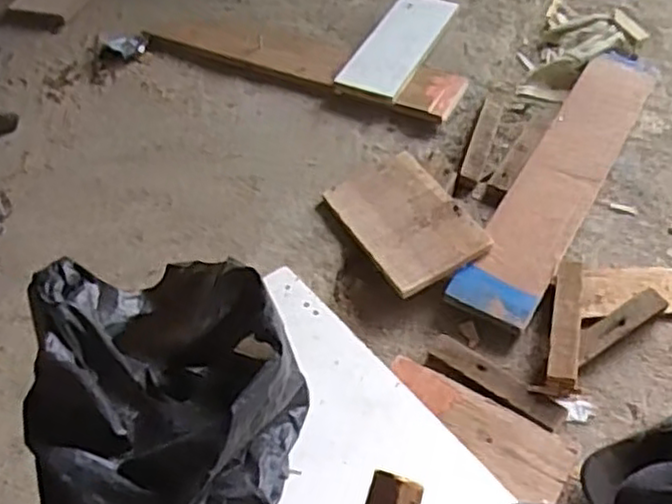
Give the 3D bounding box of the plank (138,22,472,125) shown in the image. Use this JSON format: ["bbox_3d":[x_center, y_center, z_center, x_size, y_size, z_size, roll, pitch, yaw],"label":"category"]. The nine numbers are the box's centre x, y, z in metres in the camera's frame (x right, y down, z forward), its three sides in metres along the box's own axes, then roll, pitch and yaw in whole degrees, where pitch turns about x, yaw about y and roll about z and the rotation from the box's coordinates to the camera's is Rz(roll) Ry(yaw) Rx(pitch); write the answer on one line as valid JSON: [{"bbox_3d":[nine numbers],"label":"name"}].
[{"bbox_3d":[-0.060,-0.321,1.184,0.550,0.035,0.108,21,58,19],"label":"plank"}]

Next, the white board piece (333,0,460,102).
[{"bbox_3d":[0.102,-0.342,1.161,0.112,0.010,0.260,18,55,23],"label":"white board piece"}]

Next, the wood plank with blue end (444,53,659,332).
[{"bbox_3d":[0.334,-0.122,1.019,0.103,0.027,0.563,25,59,21],"label":"wood plank with blue end"}]

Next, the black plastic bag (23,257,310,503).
[{"bbox_3d":[-0.127,0.097,0.513,0.195,0.097,0.208,-19,52,-9],"label":"black plastic bag"}]

